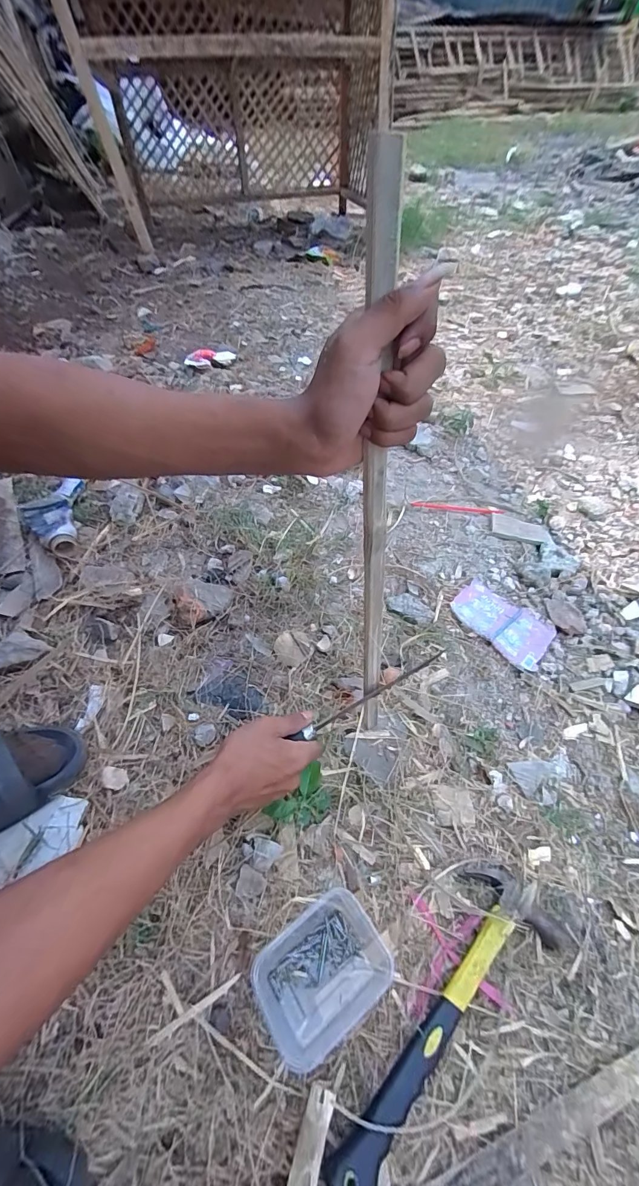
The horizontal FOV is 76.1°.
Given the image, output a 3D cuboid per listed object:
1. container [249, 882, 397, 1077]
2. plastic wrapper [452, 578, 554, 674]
[{"bbox_3d":[0.005,0.337,0.365,0.111,0.039,0.089,-27,57,-23],"label":"container"},{"bbox_3d":[0.295,0.045,0.664,0.154,0.009,0.116,33,56,22],"label":"plastic wrapper"}]

